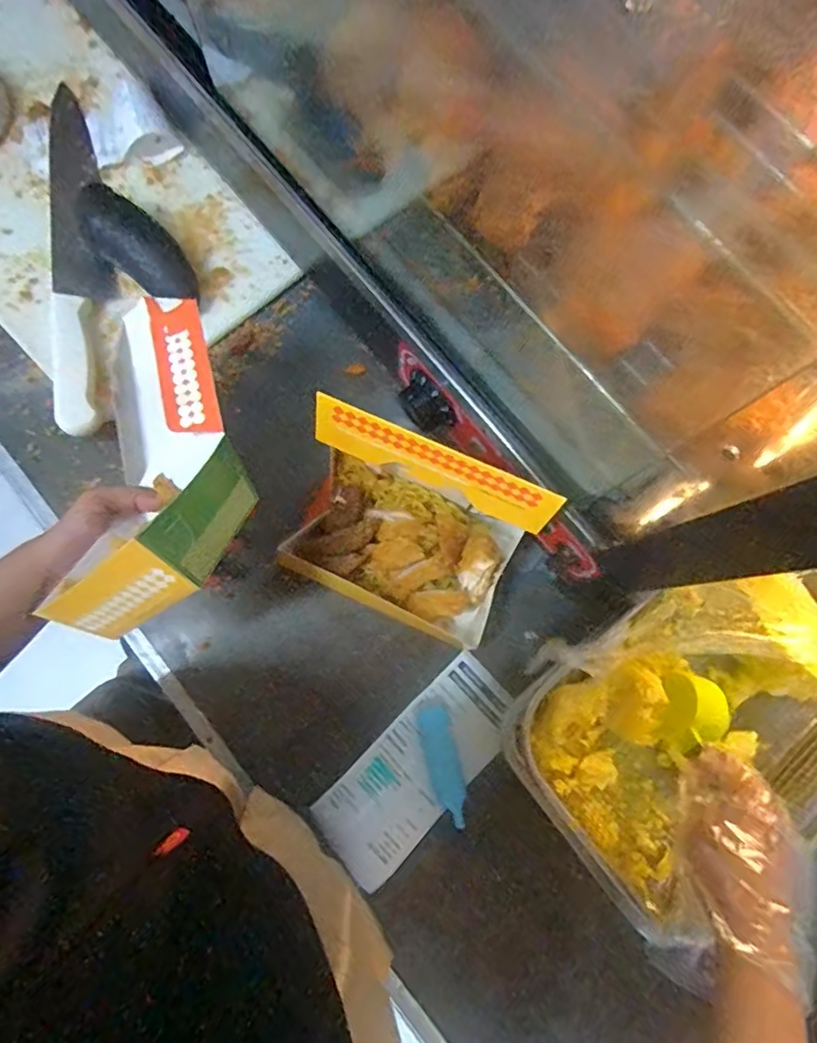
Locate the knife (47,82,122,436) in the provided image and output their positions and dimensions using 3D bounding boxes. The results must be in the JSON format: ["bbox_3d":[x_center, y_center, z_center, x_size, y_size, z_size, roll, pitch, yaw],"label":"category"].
[{"bbox_3d":[-0.295,-0.243,0.514,0.053,0.026,0.335,-8,79,-5],"label":"knife"}]

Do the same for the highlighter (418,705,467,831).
[{"bbox_3d":[0.030,0.201,0.478,0.026,0.012,0.093,-12,79,-6],"label":"highlighter"}]

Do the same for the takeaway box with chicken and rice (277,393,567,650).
[{"bbox_3d":[-0.004,0.006,0.435,0.171,0.159,0.111,28,78,3],"label":"takeaway box with chicken and rice"}]

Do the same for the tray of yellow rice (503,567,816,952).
[{"bbox_3d":[0.239,0.157,0.467,0.291,0.068,0.211,-35,82,-7],"label":"tray of yellow rice"}]

